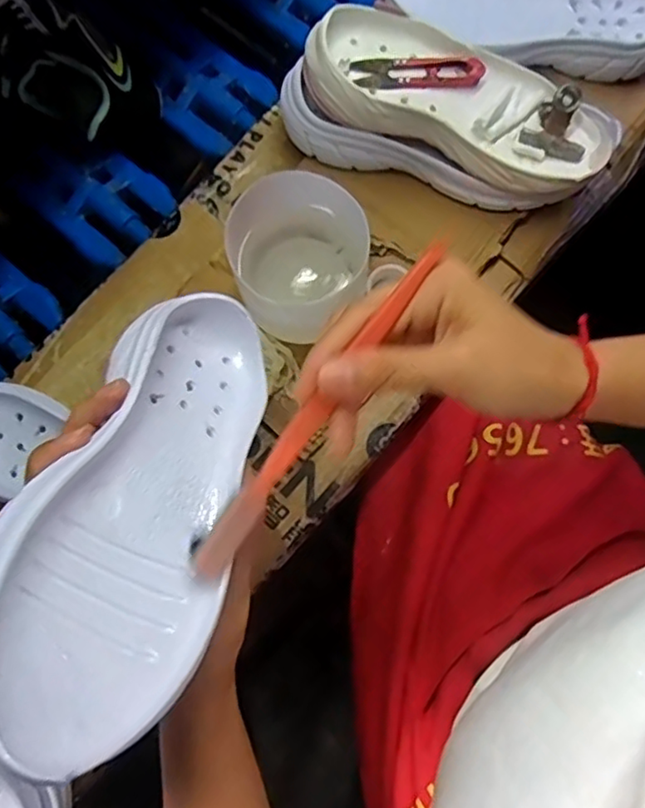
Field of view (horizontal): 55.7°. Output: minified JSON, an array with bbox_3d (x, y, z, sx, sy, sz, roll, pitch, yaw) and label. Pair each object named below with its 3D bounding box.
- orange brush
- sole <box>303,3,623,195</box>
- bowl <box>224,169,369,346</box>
[{"bbox_3d":[-0.002,0.002,0.264,0.013,0.010,0.174,36,90,8],"label":"orange brush"},{"bbox_3d":[0.103,-0.221,0.448,0.230,0.038,0.087,16,78,-9],"label":"sole"},{"bbox_3d":[-0.016,-0.099,0.429,0.087,0.081,0.087,0,77,0],"label":"bowl"}]

